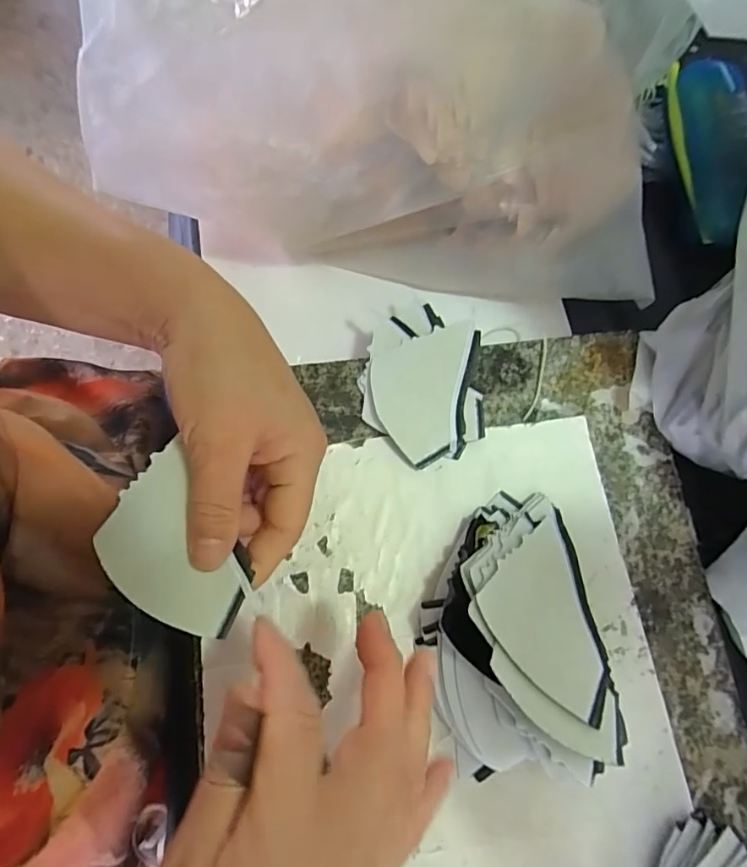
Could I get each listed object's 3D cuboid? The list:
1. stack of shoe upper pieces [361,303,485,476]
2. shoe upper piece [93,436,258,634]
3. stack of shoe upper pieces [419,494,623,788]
[{"bbox_3d":[0.030,-0.030,0.313,0.074,0.016,0.098,-2,76,-2],"label":"stack of shoe upper pieces"},{"bbox_3d":[-0.095,0.056,0.233,0.054,0.011,0.085,-35,79,-10],"label":"shoe upper piece"},{"bbox_3d":[0.073,0.104,0.261,0.092,0.052,0.142,-11,76,-4],"label":"stack of shoe upper pieces"}]

